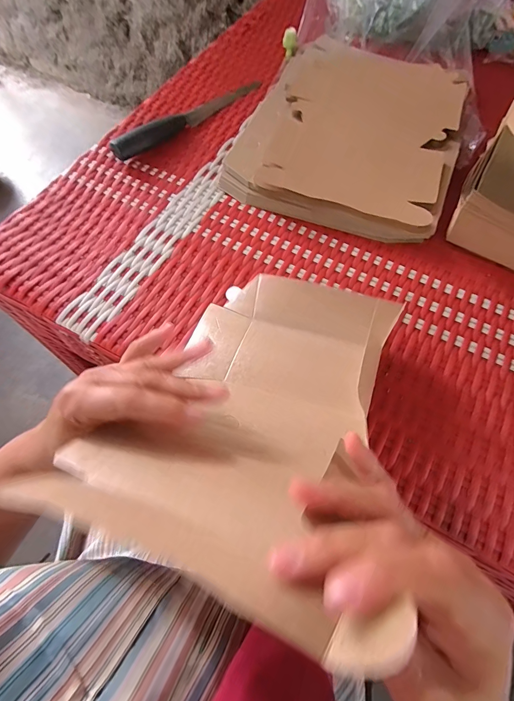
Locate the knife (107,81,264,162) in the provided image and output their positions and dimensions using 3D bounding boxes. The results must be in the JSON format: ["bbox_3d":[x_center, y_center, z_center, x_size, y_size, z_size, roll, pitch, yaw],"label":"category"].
[{"bbox_3d":[-0.088,-0.319,0.467,0.025,0.028,0.245,41,71,17],"label":"knife"}]

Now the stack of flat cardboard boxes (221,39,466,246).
[{"bbox_3d":[0.122,-0.290,0.450,0.257,0.036,0.316,17,66,8],"label":"stack of flat cardboard boxes"}]

